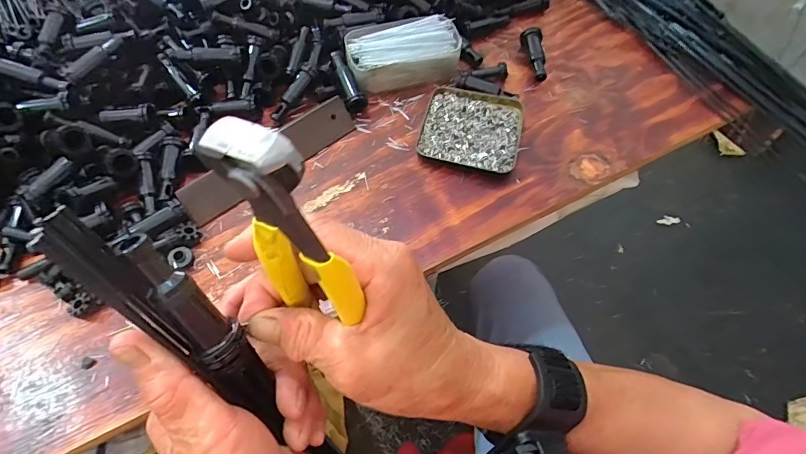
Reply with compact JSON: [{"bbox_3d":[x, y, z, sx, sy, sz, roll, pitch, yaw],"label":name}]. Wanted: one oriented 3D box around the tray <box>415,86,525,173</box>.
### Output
[{"bbox_3d":[0.068,-0.097,0.435,0.095,0.012,0.093,13,61,8],"label":"tray"}]

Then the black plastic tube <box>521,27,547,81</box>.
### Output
[{"bbox_3d":[0.145,-0.189,0.480,0.020,0.024,0.063,-3,60,-1],"label":"black plastic tube"}]

